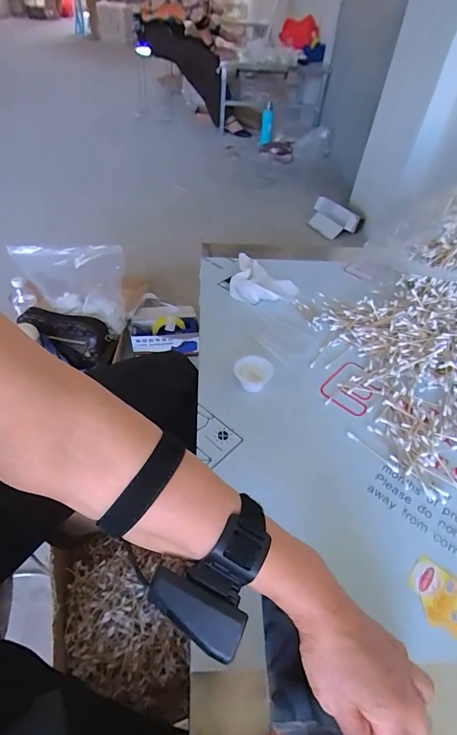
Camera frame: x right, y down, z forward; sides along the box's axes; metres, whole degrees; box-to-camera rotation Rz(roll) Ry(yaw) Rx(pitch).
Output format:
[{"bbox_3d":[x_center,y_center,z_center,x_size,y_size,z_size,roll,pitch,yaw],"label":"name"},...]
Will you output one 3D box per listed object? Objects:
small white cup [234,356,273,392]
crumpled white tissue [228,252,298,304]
[{"bbox_3d":[0.035,0.014,0.542,0.054,0.039,0.048,2,46,-3],"label":"small white cup"},{"bbox_3d":[0.070,-0.171,0.716,0.120,0.036,0.128,9,46,3],"label":"crumpled white tissue"}]

